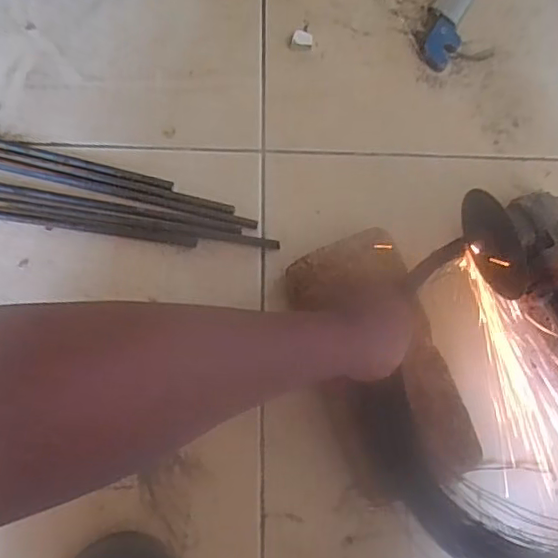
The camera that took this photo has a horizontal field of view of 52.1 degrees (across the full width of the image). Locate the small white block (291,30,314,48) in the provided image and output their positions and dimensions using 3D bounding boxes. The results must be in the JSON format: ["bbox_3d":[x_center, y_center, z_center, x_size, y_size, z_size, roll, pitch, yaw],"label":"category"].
[{"bbox_3d":[0.024,-0.240,0.574,0.021,0.010,0.015,10,78,-2],"label":"small white block"}]

